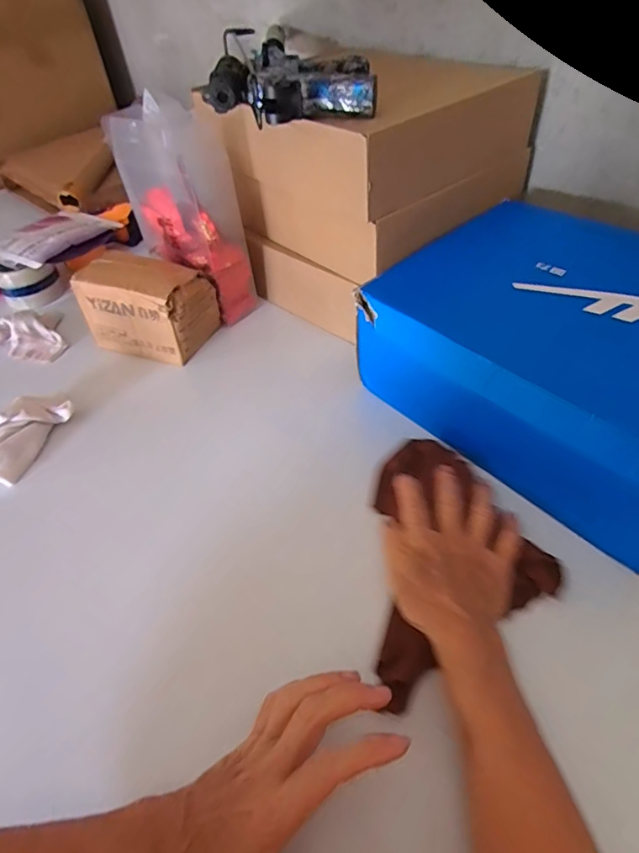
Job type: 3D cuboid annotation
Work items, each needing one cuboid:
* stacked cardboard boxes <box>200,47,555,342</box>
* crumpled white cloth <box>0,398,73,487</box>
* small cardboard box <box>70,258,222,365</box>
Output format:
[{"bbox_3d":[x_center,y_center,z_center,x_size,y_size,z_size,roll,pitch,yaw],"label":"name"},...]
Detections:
[{"bbox_3d":[0.078,-0.293,0.639,0.310,0.240,0.237,-37,53,-25],"label":"stacked cardboard boxes"},{"bbox_3d":[-0.320,0.009,0.537,0.051,0.051,0.111,18,51,22],"label":"crumpled white cloth"},{"bbox_3d":[-0.216,-0.153,0.636,0.151,0.100,0.086,12,49,18],"label":"small cardboard box"}]

